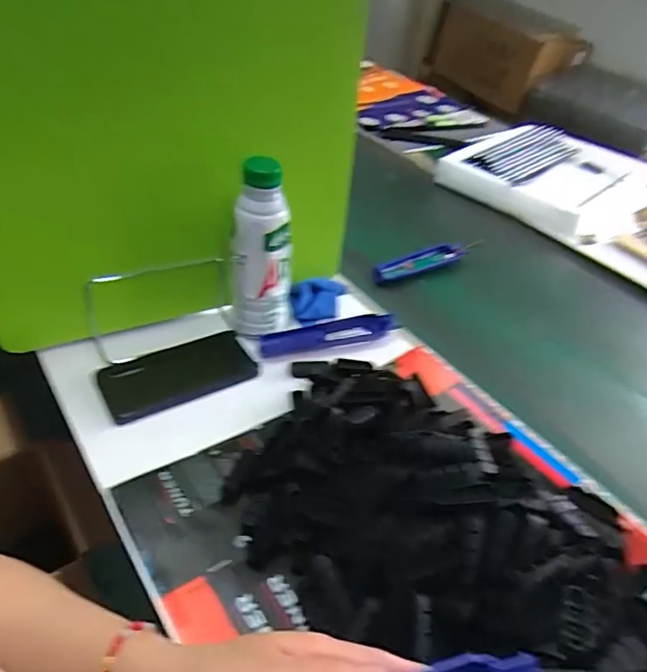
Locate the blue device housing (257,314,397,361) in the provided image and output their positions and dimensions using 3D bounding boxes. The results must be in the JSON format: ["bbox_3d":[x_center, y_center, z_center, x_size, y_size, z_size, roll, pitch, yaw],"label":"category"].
[{"bbox_3d":[0.007,-0.002,0.624,0.165,0.014,0.036,-10,42,-17],"label":"blue device housing"}]

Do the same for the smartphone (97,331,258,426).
[{"bbox_3d":[-0.151,0.040,0.553,0.148,0.013,0.075,-20,46,-27],"label":"smartphone"}]

